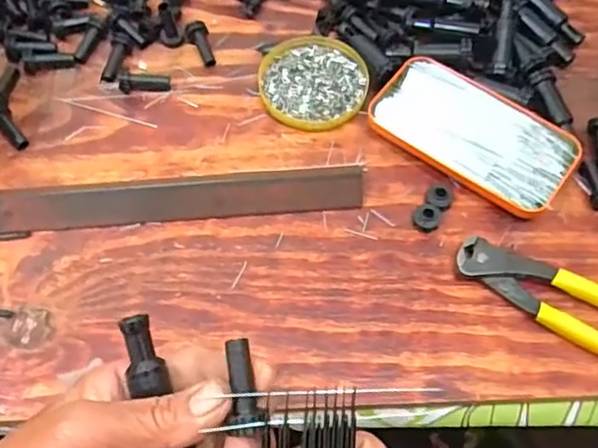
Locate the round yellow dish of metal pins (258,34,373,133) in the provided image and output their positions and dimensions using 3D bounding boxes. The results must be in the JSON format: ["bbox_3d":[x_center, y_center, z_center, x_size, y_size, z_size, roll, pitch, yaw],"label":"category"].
[{"bbox_3d":[0.012,-0.113,0.485,0.081,0.011,0.088,0,63,0],"label":"round yellow dish of metal pins"}]

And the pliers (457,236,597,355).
[{"bbox_3d":[0.180,0.056,0.397,0.164,0.015,0.040,30,67,14],"label":"pliers"}]

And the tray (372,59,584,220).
[{"bbox_3d":[0.127,-0.066,0.456,0.144,0.018,0.078,35,68,16],"label":"tray"}]

